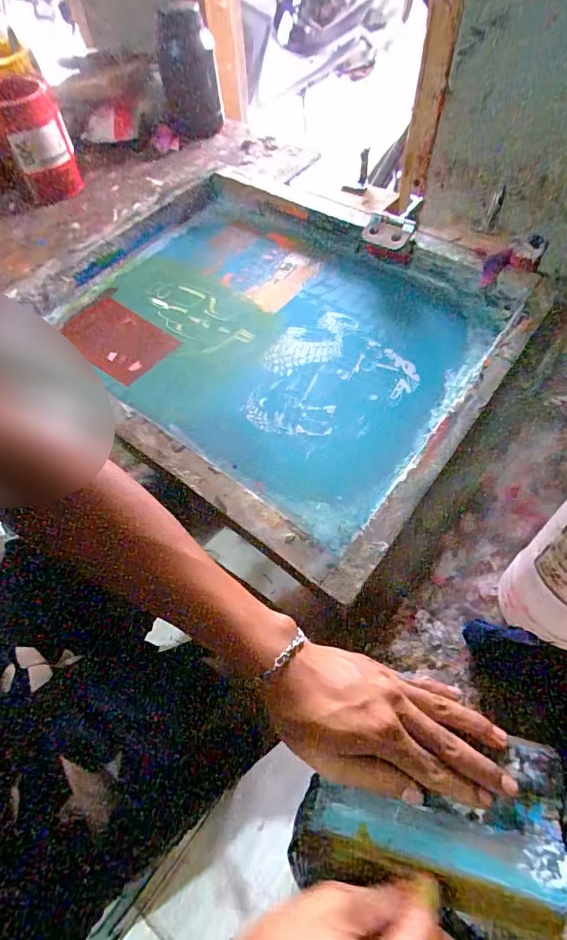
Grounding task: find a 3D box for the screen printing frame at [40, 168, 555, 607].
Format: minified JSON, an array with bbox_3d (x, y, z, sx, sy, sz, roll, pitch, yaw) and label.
[{"bbox_3d":[-0.023,-0.177,0.552,0.524,0.047,0.448,31,65,20],"label":"screen printing frame"}]

